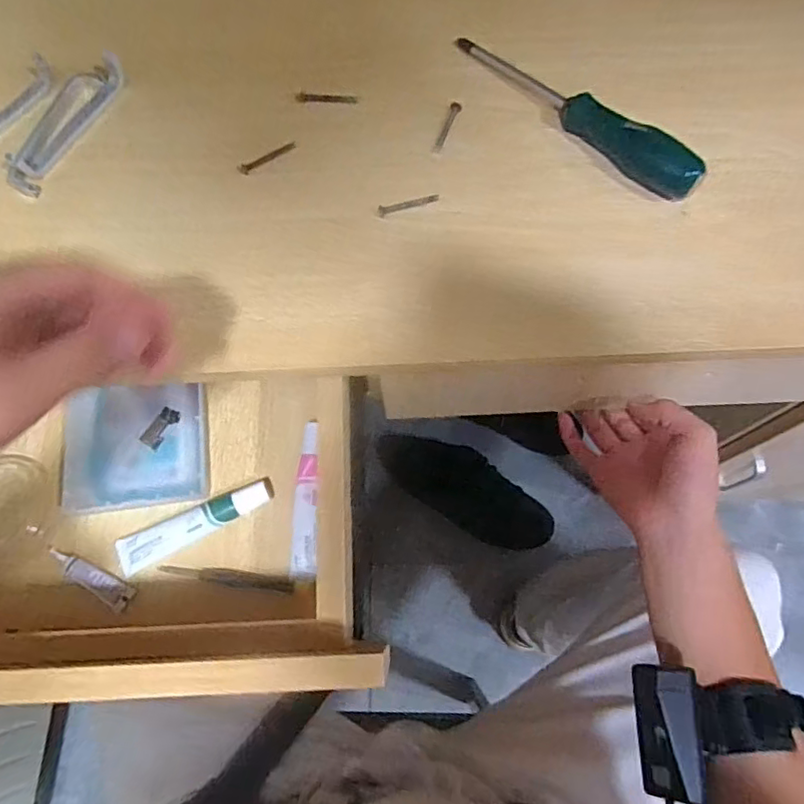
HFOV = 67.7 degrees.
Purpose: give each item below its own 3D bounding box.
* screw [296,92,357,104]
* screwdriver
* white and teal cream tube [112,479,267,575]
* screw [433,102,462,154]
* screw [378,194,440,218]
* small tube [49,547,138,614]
[{"bbox_3d":[-0.051,-0.209,0.412,0.041,0.004,0.007,1,71,1],"label":"screw"},{"bbox_3d":[0.113,-0.195,0.394,0.022,0.026,0.188,-43,76,-13],"label":"screwdriver"},{"bbox_3d":[-0.157,0.090,0.450,0.116,0.014,0.026,-26,73,-9],"label":"white and teal cream tube"},{"bbox_3d":[0.030,-0.185,0.403,0.007,0.004,0.042,21,72,7],"label":"screw"},{"bbox_3d":[0.004,-0.128,0.384,0.041,0.004,0.007,-17,71,-6],"label":"screw"},{"bbox_3d":[-0.230,0.128,0.442,0.071,0.007,0.018,30,73,10],"label":"small tube"}]

